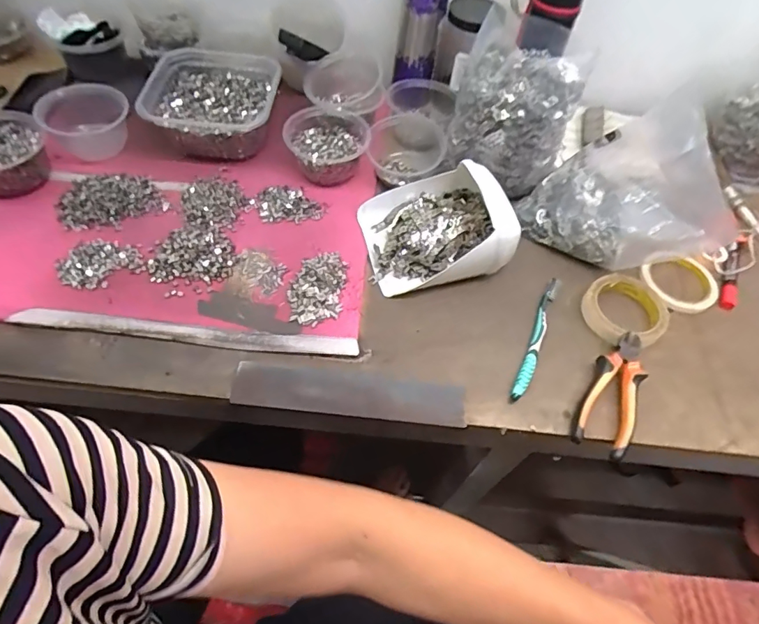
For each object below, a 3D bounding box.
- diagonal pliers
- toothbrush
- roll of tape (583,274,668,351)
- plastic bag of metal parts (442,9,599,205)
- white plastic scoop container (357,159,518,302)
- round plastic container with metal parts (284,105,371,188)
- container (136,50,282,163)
[{"bbox_3d":[0.262,0.088,0.533,0.055,0.027,0.149,26,57,12],"label":"diagonal pliers"},{"bbox_3d":[0.190,0.026,0.571,0.018,0.015,0.185,23,57,10],"label":"toothbrush"},{"bbox_3d":[0.313,-0.005,0.600,0.108,0.019,0.096,-27,62,-22],"label":"roll of tape"},{"bbox_3d":[0.174,-0.261,0.641,0.149,0.142,0.139,21,56,9],"label":"plastic bag of metal parts"},{"bbox_3d":[0.072,-0.117,0.606,0.177,0.080,0.157,-8,59,-11],"label":"white plastic scoop container"},{"bbox_3d":[-0.072,-0.240,0.680,0.110,0.052,0.118,3,55,-4],"label":"round plastic container with metal parts"},{"bbox_3d":[-0.237,-0.306,0.698,0.173,0.069,0.171,6,57,-2],"label":"container"}]

